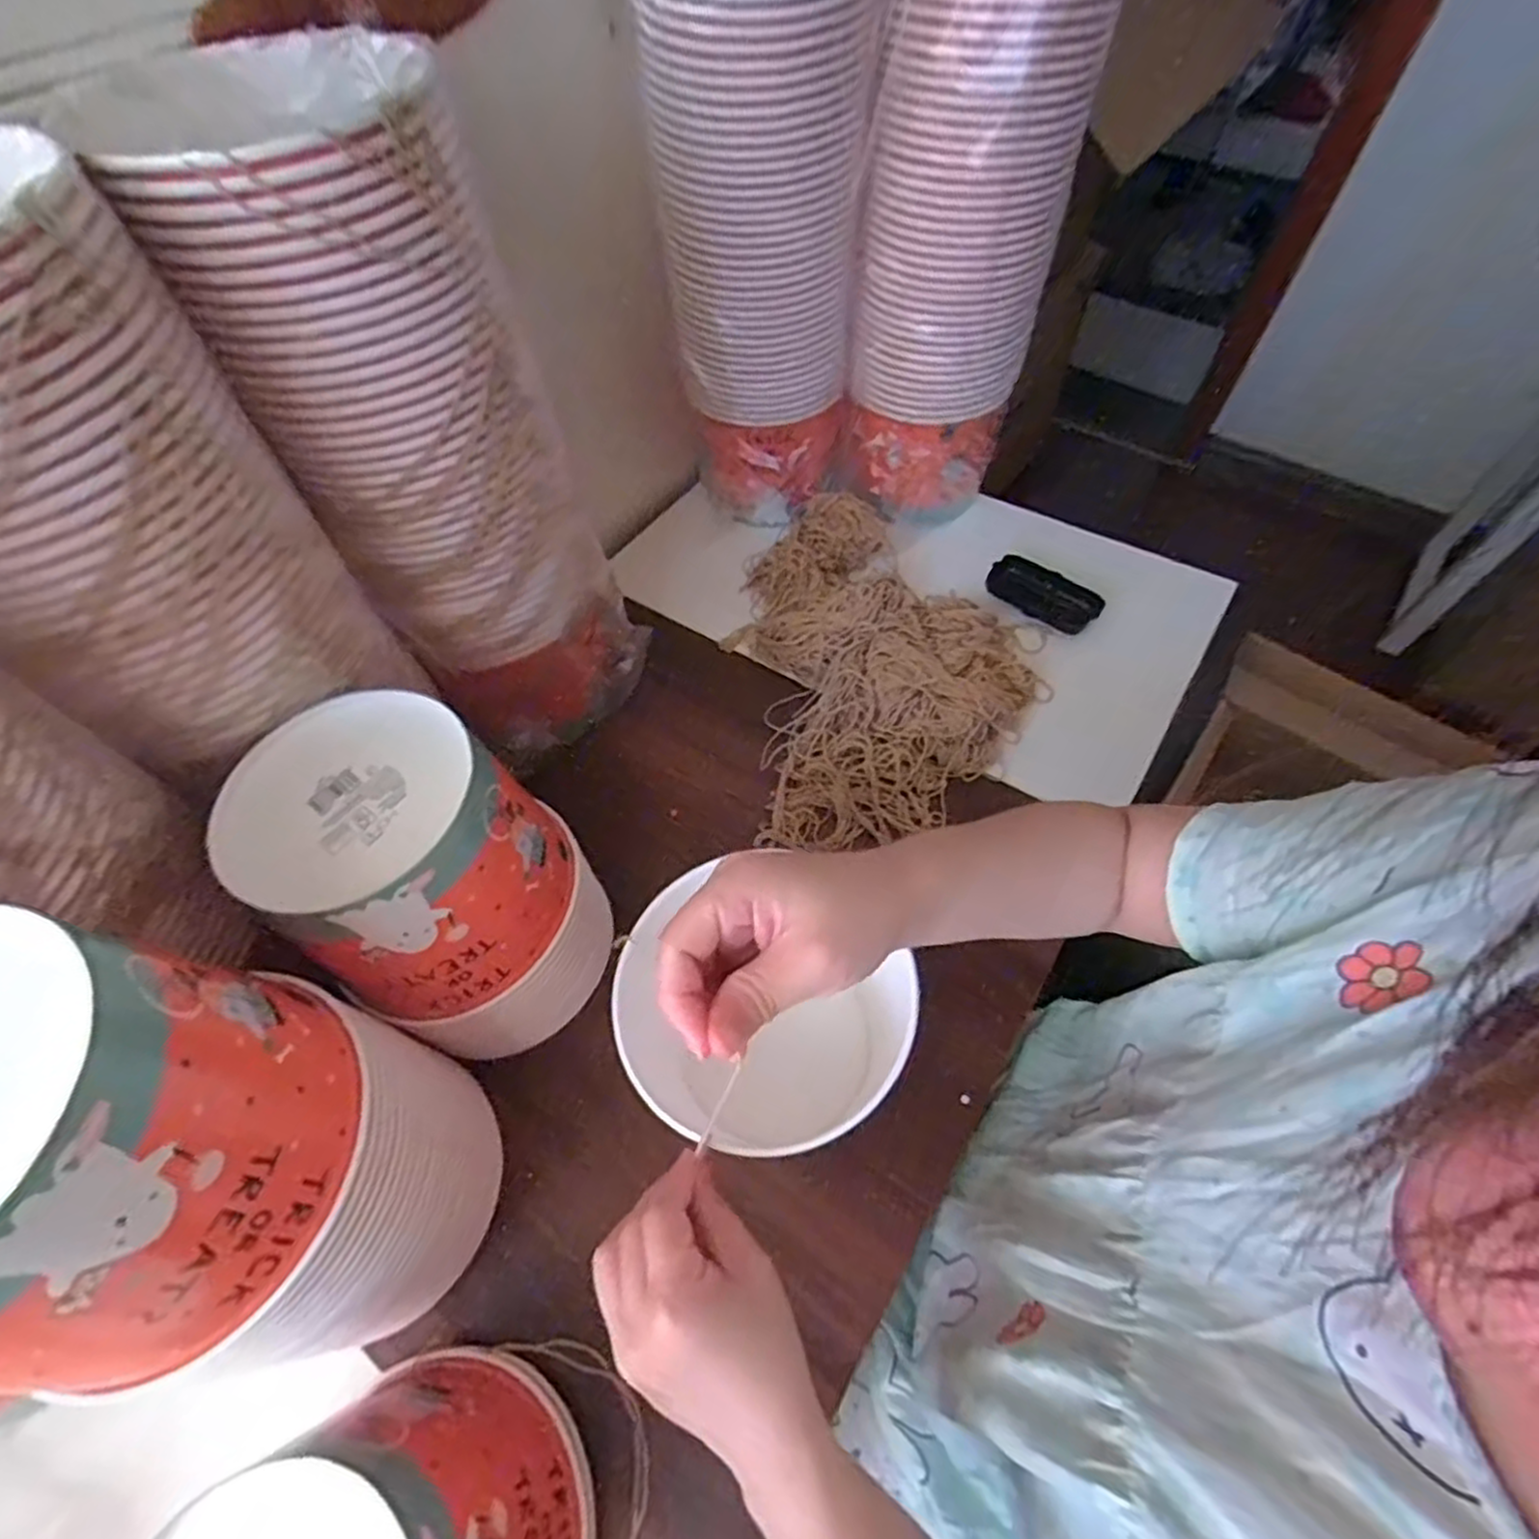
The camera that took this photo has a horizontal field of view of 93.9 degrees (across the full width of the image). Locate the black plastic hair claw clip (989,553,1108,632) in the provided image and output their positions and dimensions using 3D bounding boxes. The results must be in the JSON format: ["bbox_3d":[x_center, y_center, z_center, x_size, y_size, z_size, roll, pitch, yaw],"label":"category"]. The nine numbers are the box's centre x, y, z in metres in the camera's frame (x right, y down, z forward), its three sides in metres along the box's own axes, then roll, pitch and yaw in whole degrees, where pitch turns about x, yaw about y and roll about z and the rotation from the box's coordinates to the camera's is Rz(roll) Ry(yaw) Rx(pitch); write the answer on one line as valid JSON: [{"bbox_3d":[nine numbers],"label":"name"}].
[{"bbox_3d":[0.268,-0.172,0.703,0.107,0.034,0.045,33,64,20],"label":"black plastic hair claw clip"}]

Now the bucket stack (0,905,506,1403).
[{"bbox_3d":[-0.232,0.180,0.327,0.156,0.282,0.145,3,58,3],"label":"bucket stack"}]

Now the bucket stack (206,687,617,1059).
[{"bbox_3d":[-0.196,0.078,0.452,0.146,0.228,0.141,34,65,20],"label":"bucket stack"}]

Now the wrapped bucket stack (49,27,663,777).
[{"bbox_3d":[-0.219,-0.195,0.502,0.165,0.430,0.171,-32,62,-17],"label":"wrapped bucket stack"}]

